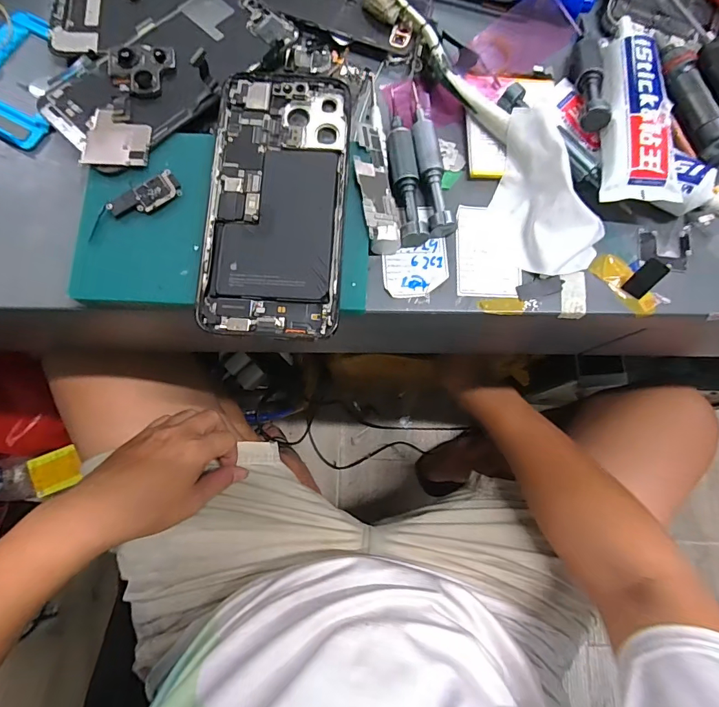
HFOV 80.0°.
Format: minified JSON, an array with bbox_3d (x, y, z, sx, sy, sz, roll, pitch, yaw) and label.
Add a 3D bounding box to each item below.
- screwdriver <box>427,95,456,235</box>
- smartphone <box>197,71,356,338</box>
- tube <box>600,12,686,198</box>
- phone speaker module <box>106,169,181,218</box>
[{"bbox_3d":[0.044,-0.120,0.265,0.015,0.013,0.098,-7,78,-4],"label":"screwdriver"},{"bbox_3d":[-0.046,-0.088,0.245,0.076,0.006,0.157,4,80,-1],"label":"smartphone"},{"bbox_3d":[0.169,-0.151,0.266,0.042,0.027,0.124,4,78,-2],"label":"tube"},{"bbox_3d":[-0.122,-0.089,0.245,0.040,0.004,0.017,-35,86,-5],"label":"phone speaker module"}]

